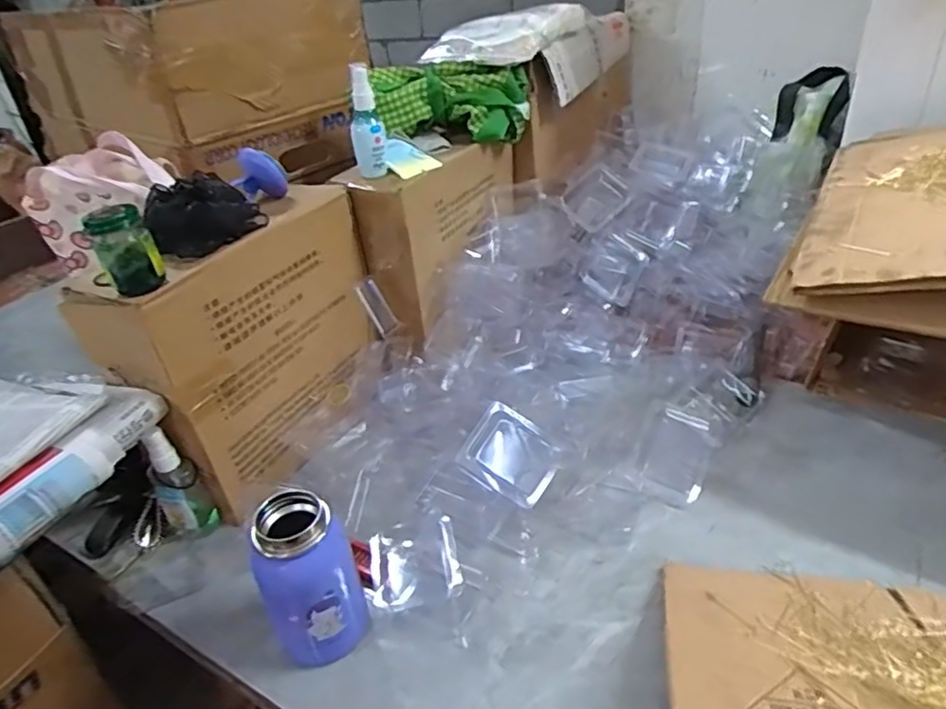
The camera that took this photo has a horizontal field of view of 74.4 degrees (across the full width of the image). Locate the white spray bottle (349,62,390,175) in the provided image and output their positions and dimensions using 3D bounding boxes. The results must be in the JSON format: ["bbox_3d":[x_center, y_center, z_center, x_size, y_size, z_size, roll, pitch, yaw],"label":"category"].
[{"bbox_3d":[-0.119,-0.256,0.692,0.035,0.119,0.030,-8,33,-3],"label":"white spray bottle"}]

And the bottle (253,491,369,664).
[{"bbox_3d":[-0.129,0.179,0.497,0.073,0.138,0.058,-23,37,-24],"label":"bottle"}]

